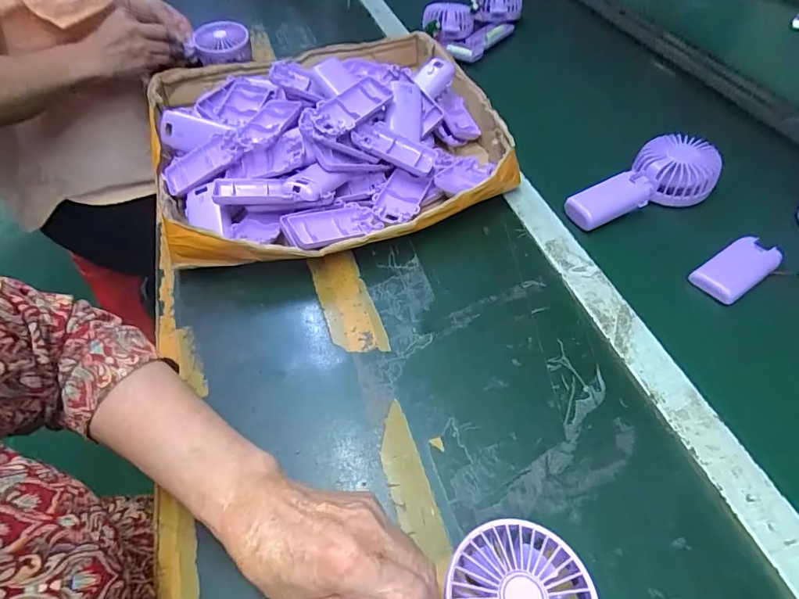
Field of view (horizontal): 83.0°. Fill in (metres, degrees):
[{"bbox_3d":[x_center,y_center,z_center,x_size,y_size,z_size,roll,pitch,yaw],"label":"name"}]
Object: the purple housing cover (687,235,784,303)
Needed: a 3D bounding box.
[{"bbox_3d":[0.337,-0.031,0.449,0.089,0.013,0.043,-28,56,-18],"label":"purple housing cover"}]

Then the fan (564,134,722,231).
[{"bbox_3d":[0.275,-0.126,0.503,0.171,0.041,0.080,-30,57,-19],"label":"fan"}]

